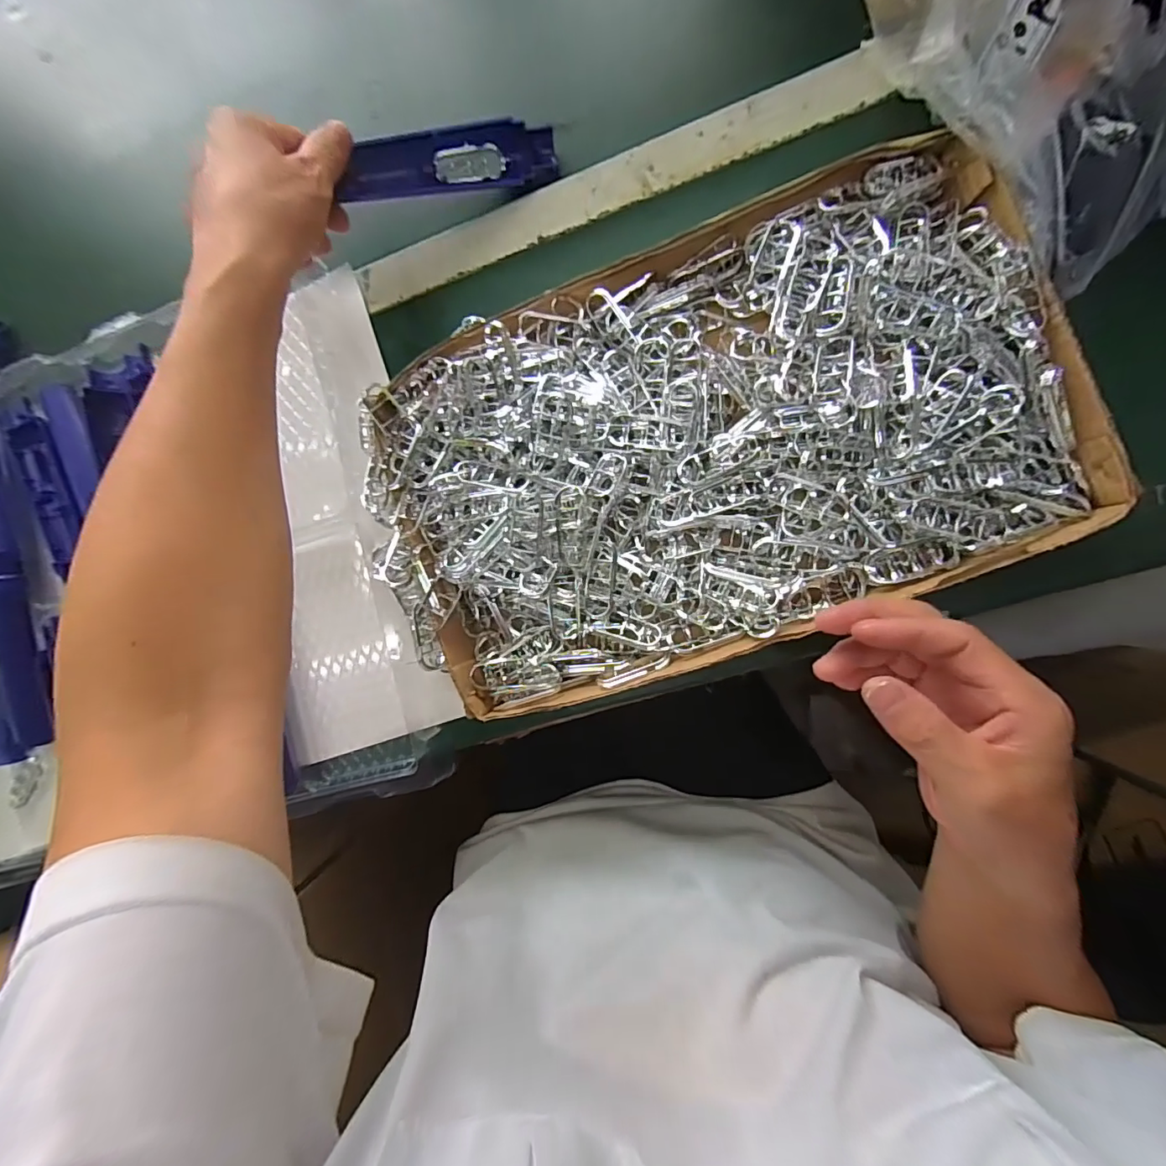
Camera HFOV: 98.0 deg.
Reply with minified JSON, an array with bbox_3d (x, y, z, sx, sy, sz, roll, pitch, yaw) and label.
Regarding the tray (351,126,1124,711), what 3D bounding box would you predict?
[{"bbox_3d":[0.068,-0.089,0.343,0.438,0.049,0.261,-19,87,9],"label":"tray"}]

